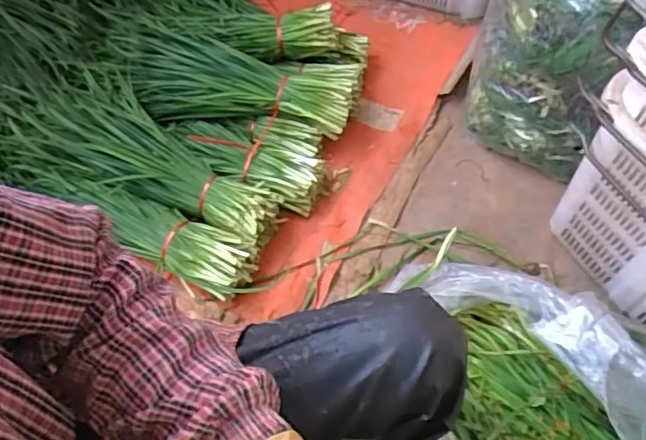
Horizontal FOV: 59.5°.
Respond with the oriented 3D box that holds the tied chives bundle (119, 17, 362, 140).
[{"bbox_3d":[-0.182,-0.285,1.116,0.489,0.088,0.213,8,59,5],"label":"tied chives bundle"}]

